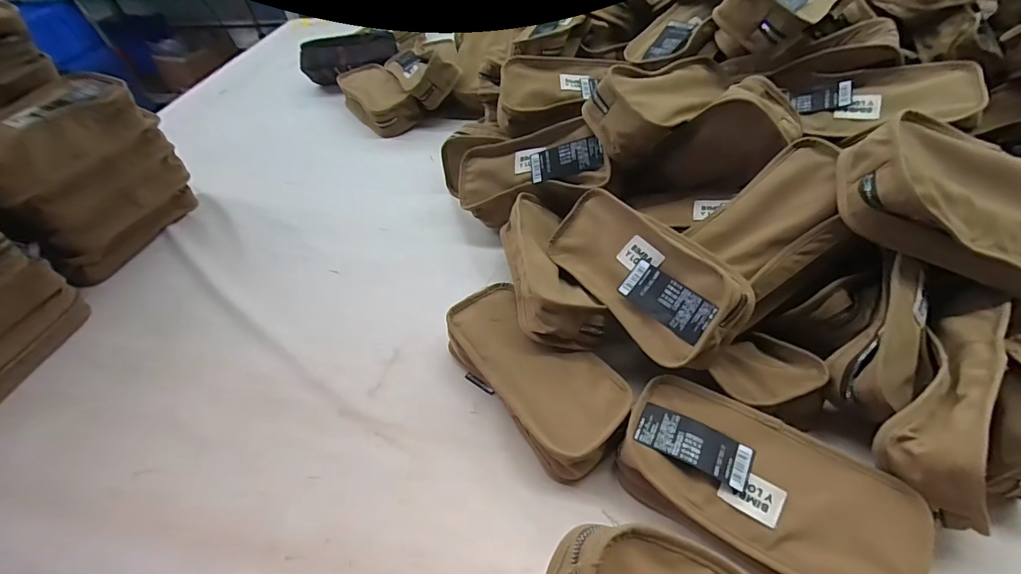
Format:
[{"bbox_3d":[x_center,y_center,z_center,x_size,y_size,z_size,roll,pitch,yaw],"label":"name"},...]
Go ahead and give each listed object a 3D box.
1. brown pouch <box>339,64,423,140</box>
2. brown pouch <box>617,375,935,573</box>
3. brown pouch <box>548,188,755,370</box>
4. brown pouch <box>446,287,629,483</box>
[{"bbox_3d":[-0.240,-0.337,0.794,0.086,0.053,0.182,-30,52,-19],"label":"brown pouch"},{"bbox_3d":[0.177,0.144,0.326,0.182,0.056,0.095,26,58,25],"label":"brown pouch"},{"bbox_3d":[0.118,-0.016,0.403,0.094,0.049,0.191,-51,46,17],"label":"brown pouch"},{"bbox_3d":[0.022,0.079,0.409,0.093,0.052,0.189,-34,55,-20],"label":"brown pouch"}]

